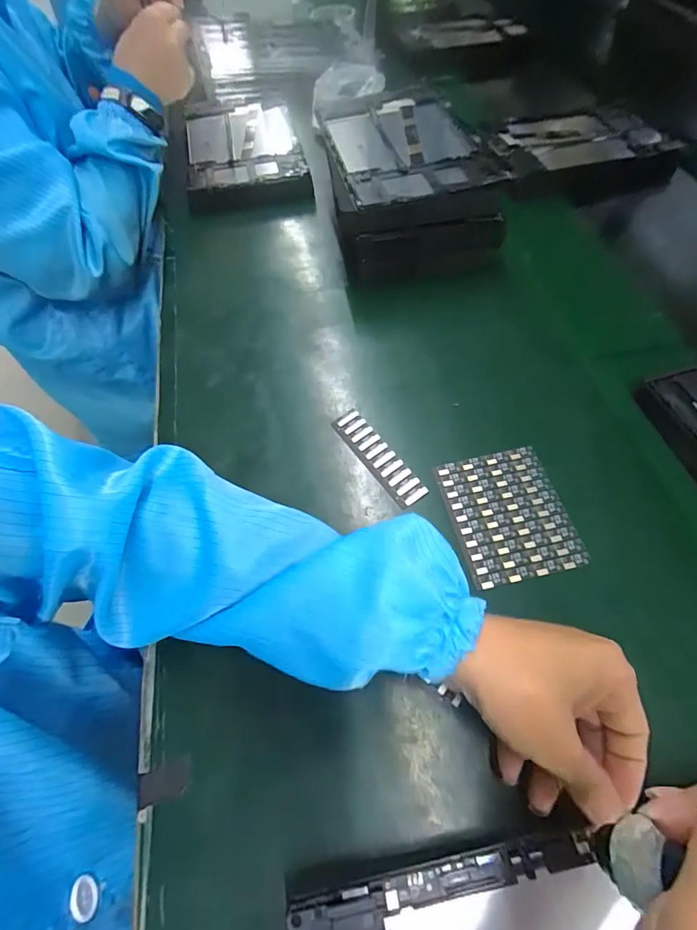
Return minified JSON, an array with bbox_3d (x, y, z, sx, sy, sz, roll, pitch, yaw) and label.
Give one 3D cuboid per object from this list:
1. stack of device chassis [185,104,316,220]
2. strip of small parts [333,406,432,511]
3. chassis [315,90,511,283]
[{"bbox_3d":[-0.135,-0.407,0.567,0.146,0.034,0.218,-9,60,-5],"label":"stack of device chassis"},{"bbox_3d":[0.023,-0.008,0.347,0.025,0.005,0.098,-31,64,-16],"label":"strip of small parts"},{"bbox_3d":[0.058,-0.309,0.475,0.158,0.081,0.220,-9,60,-2],"label":"chassis"}]

